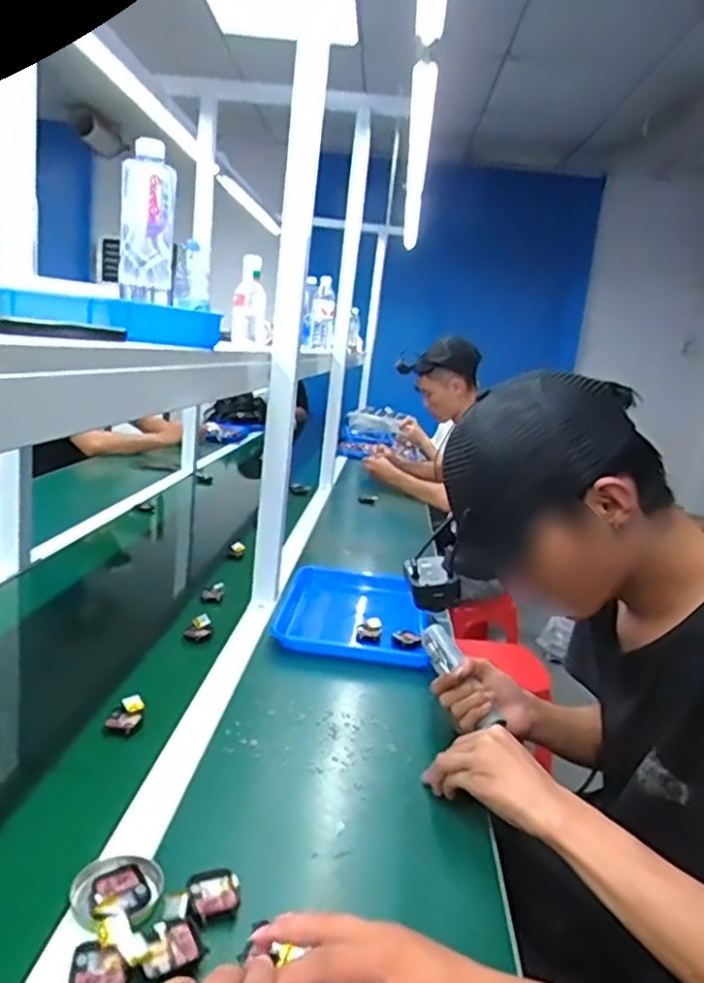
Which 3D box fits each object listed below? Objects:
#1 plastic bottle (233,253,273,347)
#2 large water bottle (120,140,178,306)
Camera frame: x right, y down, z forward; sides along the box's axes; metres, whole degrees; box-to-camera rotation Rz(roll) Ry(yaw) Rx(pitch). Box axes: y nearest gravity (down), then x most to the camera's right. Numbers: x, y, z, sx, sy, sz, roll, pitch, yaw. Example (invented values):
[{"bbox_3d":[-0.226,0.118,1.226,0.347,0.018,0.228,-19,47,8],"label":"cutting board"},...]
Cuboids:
[{"bbox_3d":[-0.235,-0.453,1.604,0.094,0.199,0.075,4,12,-12],"label":"plastic bottle"},{"bbox_3d":[-0.250,-0.329,0.822,0.065,0.182,0.064,3,12,-17],"label":"large water bottle"}]

